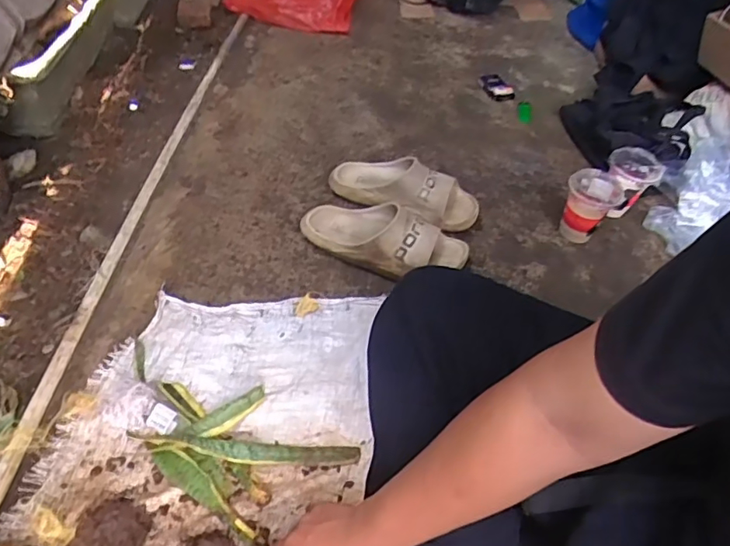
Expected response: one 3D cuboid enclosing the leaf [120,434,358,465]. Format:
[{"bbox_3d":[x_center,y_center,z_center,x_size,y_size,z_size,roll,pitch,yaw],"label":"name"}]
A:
[{"bbox_3d":[-0.156,0.227,0.711,0.292,0.026,0.040,6,49,-1],"label":"leaf"}]

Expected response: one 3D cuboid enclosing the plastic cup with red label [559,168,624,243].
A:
[{"bbox_3d":[0.428,-0.129,1.055,0.094,0.099,0.100,3,49,-3],"label":"plastic cup with red label"}]

